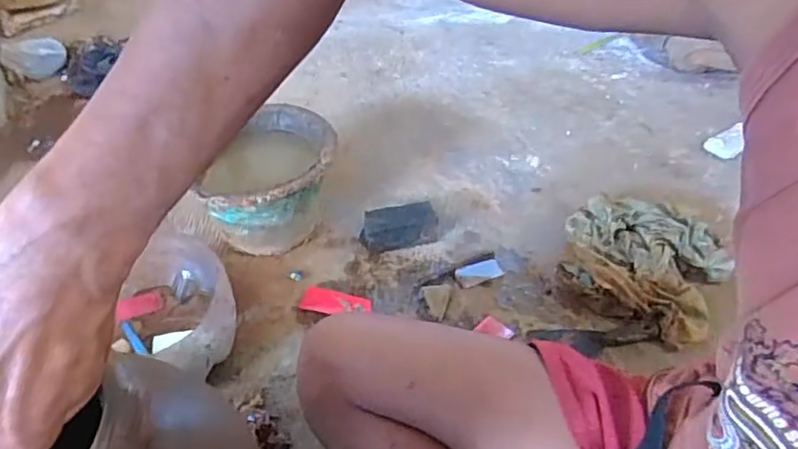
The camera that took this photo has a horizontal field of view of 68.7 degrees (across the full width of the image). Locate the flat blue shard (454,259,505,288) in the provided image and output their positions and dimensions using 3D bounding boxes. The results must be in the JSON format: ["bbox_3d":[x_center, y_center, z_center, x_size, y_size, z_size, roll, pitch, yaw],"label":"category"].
[{"bbox_3d":[0.127,0.076,0.933,0.078,0.005,0.043,-18,45,-19],"label":"flat blue shard"}]

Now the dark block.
[{"bbox_3d":[0.002,0.004,0.973,0.128,0.056,0.052,-10,43,-12],"label":"dark block"}]

